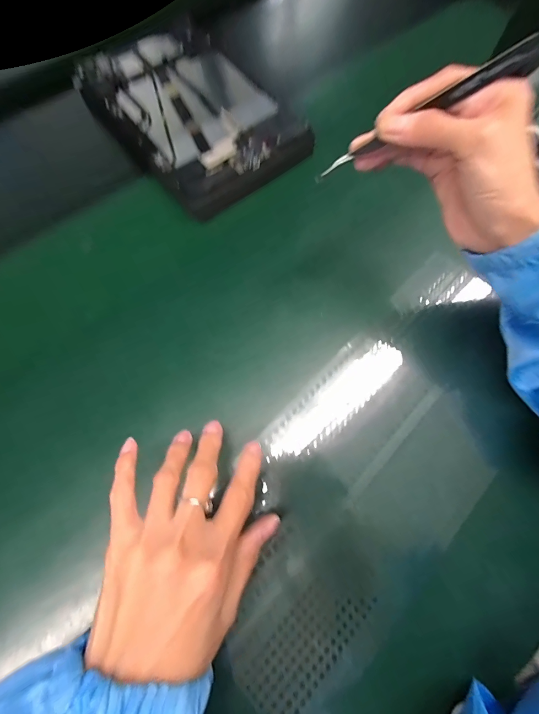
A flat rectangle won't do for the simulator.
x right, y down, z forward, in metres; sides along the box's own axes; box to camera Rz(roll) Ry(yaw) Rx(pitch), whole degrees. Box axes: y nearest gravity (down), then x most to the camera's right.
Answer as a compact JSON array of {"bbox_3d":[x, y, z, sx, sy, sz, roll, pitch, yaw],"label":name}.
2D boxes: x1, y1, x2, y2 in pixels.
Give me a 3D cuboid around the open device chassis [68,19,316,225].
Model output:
[{"bbox_3d":[-0.082,-0.260,0.366,0.158,0.035,0.256,-36,74,-13],"label":"open device chassis"}]

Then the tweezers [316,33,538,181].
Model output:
[{"bbox_3d":[0.086,-0.138,0.197,0.126,0.009,0.013,-18,70,29],"label":"tweezers"}]

